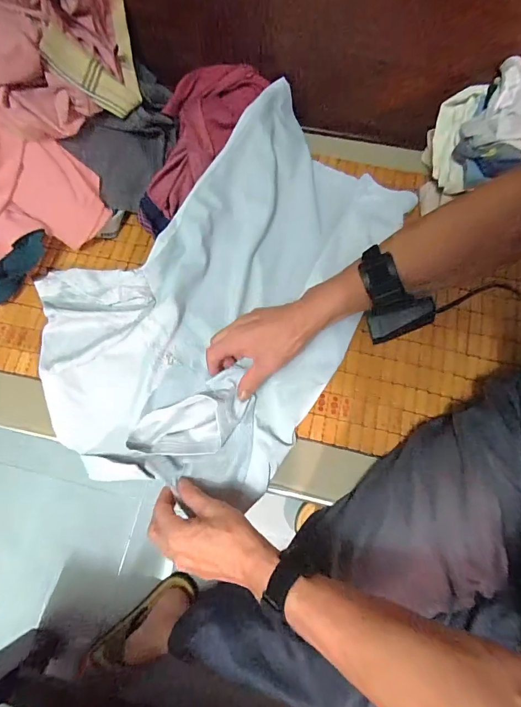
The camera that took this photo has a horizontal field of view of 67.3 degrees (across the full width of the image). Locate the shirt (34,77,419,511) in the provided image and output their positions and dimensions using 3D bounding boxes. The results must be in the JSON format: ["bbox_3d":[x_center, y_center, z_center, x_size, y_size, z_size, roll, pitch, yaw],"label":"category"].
[{"bbox_3d":[-0.050,-0.102,0.561,0.382,0.083,0.574,31,75,9],"label":"shirt"}]

